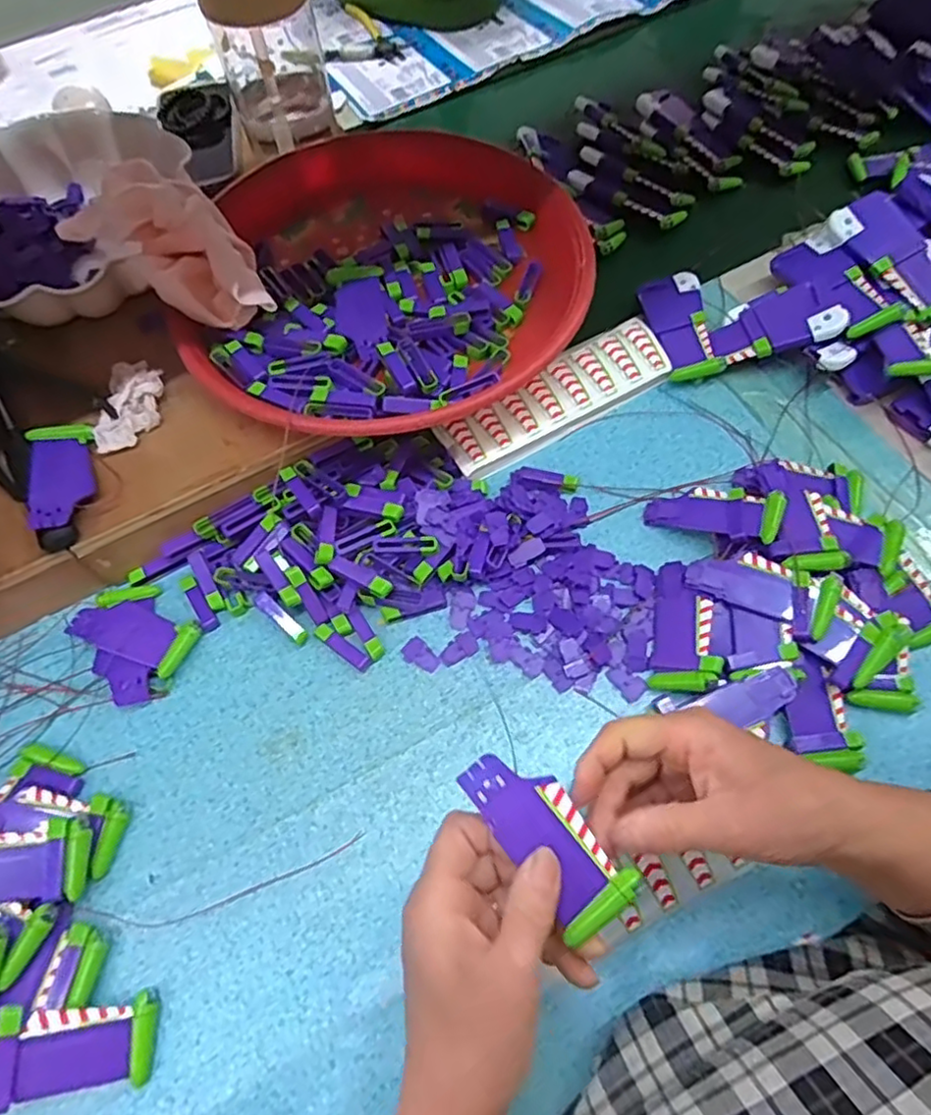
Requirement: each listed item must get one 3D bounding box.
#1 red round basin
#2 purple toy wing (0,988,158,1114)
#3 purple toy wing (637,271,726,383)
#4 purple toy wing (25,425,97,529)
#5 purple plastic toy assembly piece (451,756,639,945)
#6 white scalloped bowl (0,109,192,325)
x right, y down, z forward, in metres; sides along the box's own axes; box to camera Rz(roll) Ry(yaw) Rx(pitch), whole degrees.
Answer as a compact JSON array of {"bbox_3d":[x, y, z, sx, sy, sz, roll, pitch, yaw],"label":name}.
[{"bbox_3d":[-0.058,-0.211,0.513,0.296,0.074,0.299,-1,65,2],"label":"red round basin"},{"bbox_3d":[-0.210,0.258,0.332,0.090,0.011,0.040,2,61,-27],"label":"purple toy wing"},{"bbox_3d":[0.182,-0.197,0.547,0.048,0.021,0.112,-4,65,1],"label":"purple toy wing"},{"bbox_3d":[-0.270,-0.057,0.430,0.039,0.007,0.090,-10,57,-23],"label":"purple toy wing"},{"bbox_3d":[0.036,0.127,0.294,0.039,0.007,0.088,-42,79,-16],"label":"purple plastic toy assembly piece"},{"bbox_3d":[-0.329,-0.272,0.514,0.196,0.057,0.206,-1,65,2],"label":"white scalloped bowl"}]

